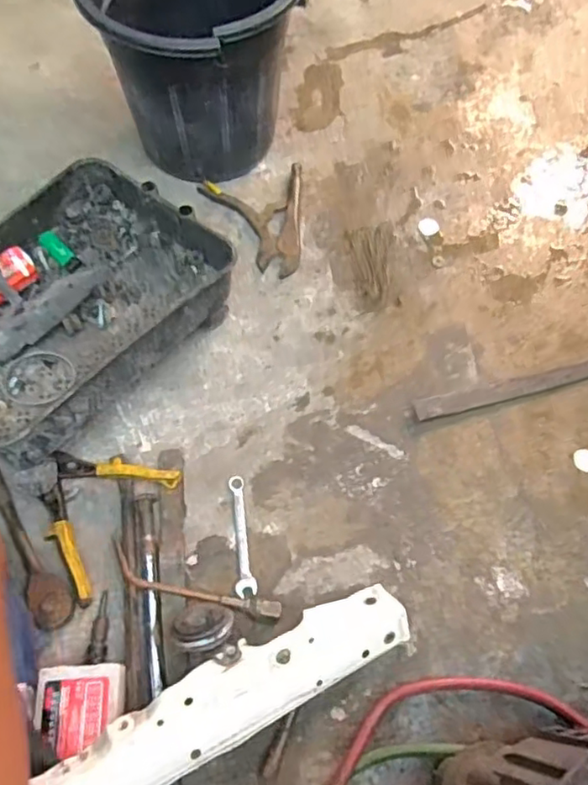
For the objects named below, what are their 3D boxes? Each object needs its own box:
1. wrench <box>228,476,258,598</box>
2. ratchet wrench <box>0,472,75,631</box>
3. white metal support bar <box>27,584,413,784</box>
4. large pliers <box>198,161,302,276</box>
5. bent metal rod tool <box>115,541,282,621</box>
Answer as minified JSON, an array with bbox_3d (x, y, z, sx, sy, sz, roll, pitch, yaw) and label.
[{"bbox_3d":[-0.063,0.172,0.749,0.023,0.007,0.142,-7,66,-3],"label":"wrench"},{"bbox_3d":[-0.317,0.162,0.725,0.042,0.025,0.235,-28,68,-12],"label":"ratchet wrench"},{"bbox_3d":[-0.196,0.359,0.568,0.725,0.062,0.081,-19,66,-24],"label":"white metal support bar"},{"bbox_3d":[-0.064,-0.269,0.962,0.155,0.013,0.205,-3,66,-1],"label":"large pliers"},{"bbox_3d":[-0.118,0.225,0.710,0.211,0.032,0.040,17,67,8],"label":"bent metal rod tool"}]

